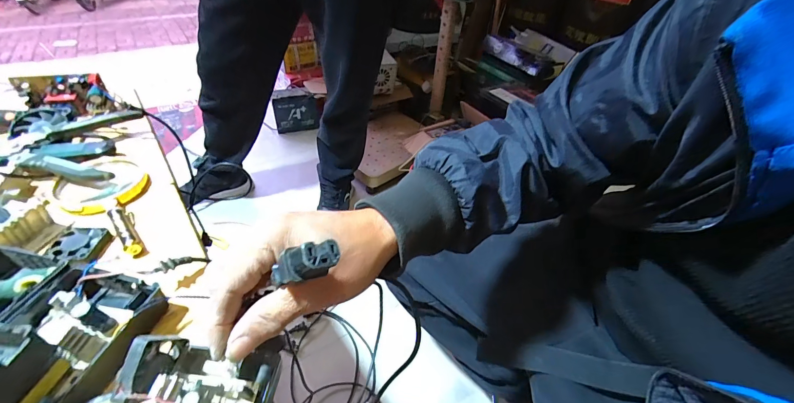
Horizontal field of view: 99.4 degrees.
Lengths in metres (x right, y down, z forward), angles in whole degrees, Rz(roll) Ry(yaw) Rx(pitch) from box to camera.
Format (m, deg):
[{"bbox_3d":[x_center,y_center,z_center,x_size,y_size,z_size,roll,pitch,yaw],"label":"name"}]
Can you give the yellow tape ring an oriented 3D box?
[{"bbox_3d":[-0.330,-0.017,0.382,0.087,0.020,0.086,3,42,-3],"label":"yellow tape ring"}]

